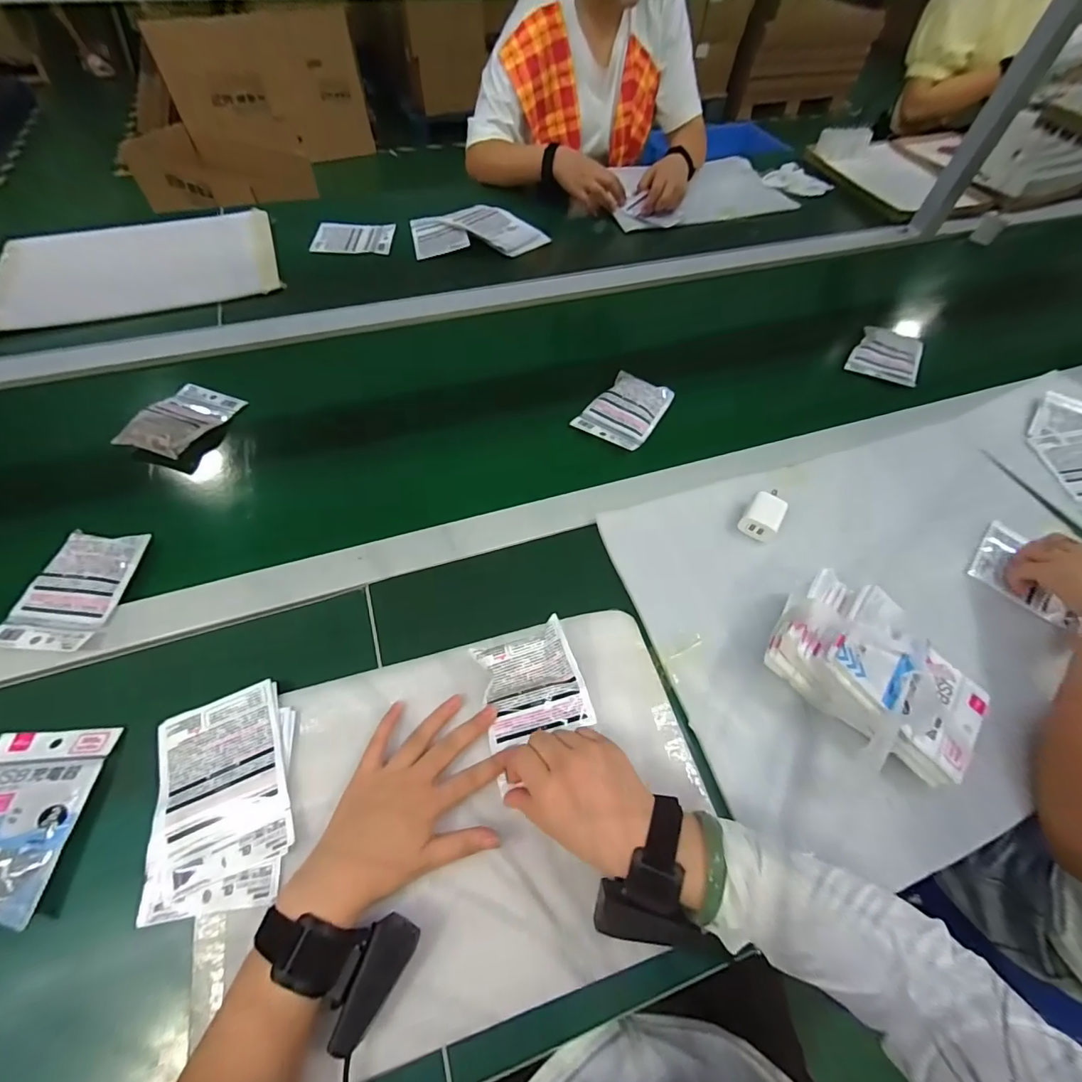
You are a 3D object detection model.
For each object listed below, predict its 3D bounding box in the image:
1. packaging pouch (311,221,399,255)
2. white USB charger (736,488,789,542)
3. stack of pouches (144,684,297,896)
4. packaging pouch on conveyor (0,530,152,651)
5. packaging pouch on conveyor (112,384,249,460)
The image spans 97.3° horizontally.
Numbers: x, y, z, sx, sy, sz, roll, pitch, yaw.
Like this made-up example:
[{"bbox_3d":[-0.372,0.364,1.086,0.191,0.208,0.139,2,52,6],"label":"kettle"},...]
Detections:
[{"bbox_3d":[-0.344,-0.564,0.882,0.138,0.009,0.124,-2,57,-3],"label":"packaging pouch"},{"bbox_3d":[0.260,-0.029,0.555,0.040,0.034,0.065,32,62,18],"label":"white USB charger"},{"bbox_3d":[-0.267,0.197,0.394,0.101,0.012,0.140,-19,60,-13],"label":"stack of pouches"},{"bbox_3d":[-0.475,0.047,0.482,0.091,0.019,0.125,3,57,0],"label":"packaging pouch on conveyor"},{"bbox_3d":[-0.472,-0.162,0.622,0.097,0.031,0.134,15,58,8],"label":"packaging pouch on conveyor"}]

